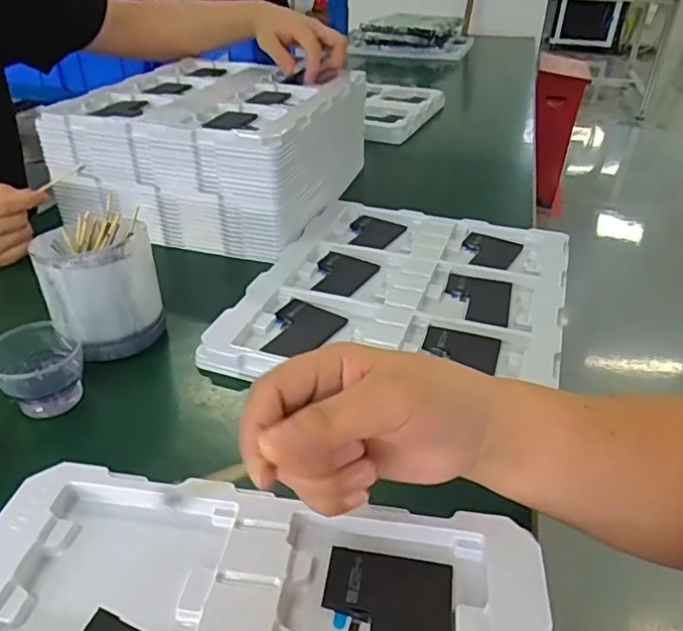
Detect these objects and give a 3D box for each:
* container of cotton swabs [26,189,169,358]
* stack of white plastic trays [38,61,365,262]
[{"bbox_3d":[-0.195,-0.023,0.468,0.086,0.095,0.068,-11,36,-17],"label":"container of cotton swabs"},{"bbox_3d":[-0.143,-0.221,0.722,0.281,0.121,0.315,12,36,15],"label":"stack of white plastic trays"}]

